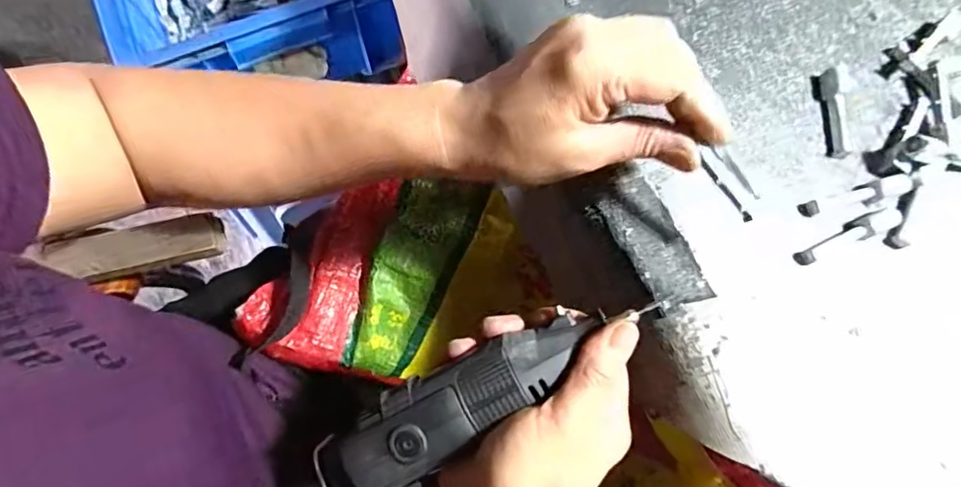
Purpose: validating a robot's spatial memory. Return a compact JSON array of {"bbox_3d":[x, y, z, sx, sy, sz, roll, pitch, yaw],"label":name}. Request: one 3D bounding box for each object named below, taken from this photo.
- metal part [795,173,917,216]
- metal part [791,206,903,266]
[{"bbox_3d":[0.220,-0.028,0.312,0.066,0.009,0.012,-12,73,-6],"label":"metal part"},{"bbox_3d":[0.209,-0.005,0.305,0.067,0.006,0.013,-21,74,-9],"label":"metal part"}]

